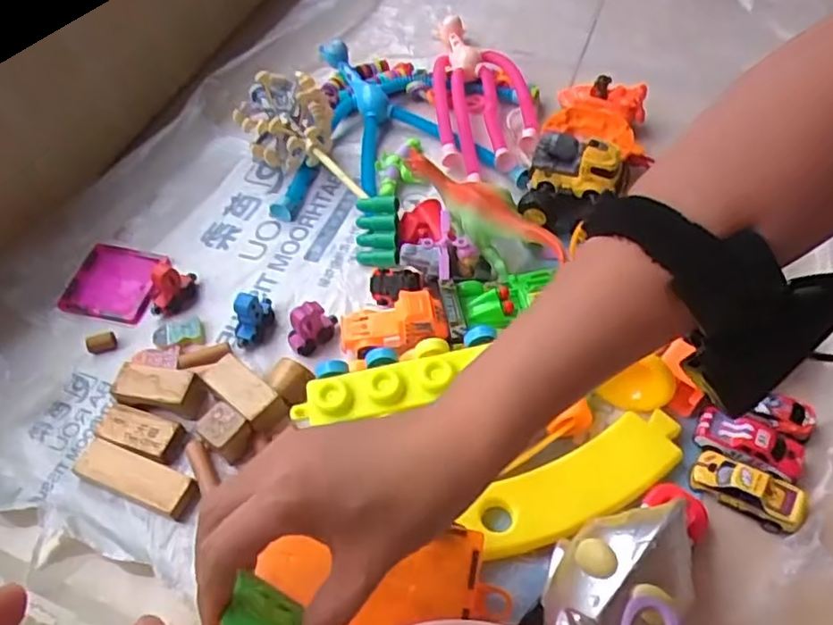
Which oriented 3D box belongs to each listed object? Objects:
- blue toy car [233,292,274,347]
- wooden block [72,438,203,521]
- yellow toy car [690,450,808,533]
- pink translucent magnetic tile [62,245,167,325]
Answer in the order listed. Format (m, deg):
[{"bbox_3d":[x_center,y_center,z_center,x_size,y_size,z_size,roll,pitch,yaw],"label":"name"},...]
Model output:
[{"bbox_3d":[-0.138,0.003,0.553,0.021,0.044,0.041,3,55,8],"label":"blue toy car"},{"bbox_3d":[-0.205,0.120,0.484,0.095,0.014,0.030,16,57,16],"label":"wooden block"},{"bbox_3d":[0.223,0.118,0.443,0.070,0.015,0.031,23,60,20],"label":"yellow toy car"},{"bbox_3d":[-0.271,-0.029,0.601,0.083,0.008,0.078,12,56,13],"label":"pink translucent magnetic tile"}]

